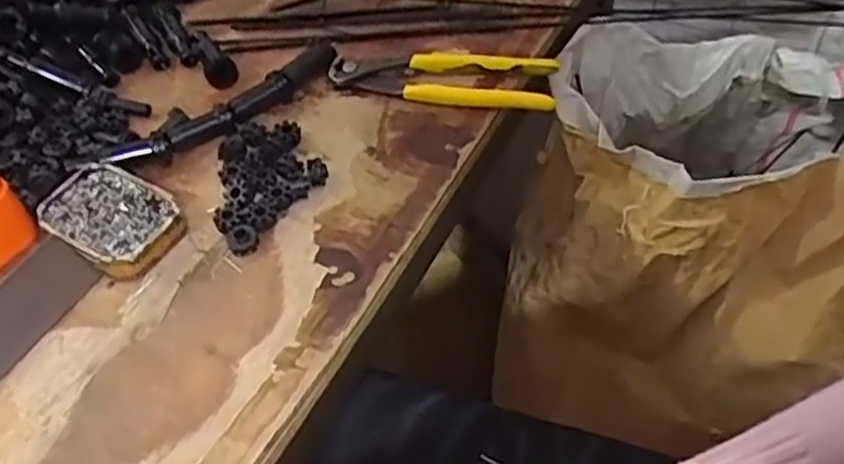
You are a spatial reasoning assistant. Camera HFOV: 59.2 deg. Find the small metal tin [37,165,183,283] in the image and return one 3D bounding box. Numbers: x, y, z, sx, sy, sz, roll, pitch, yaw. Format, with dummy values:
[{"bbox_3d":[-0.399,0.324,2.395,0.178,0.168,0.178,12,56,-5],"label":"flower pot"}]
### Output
[{"bbox_3d":[-0.197,-0.006,0.475,0.088,0.027,0.060,23,55,22],"label":"small metal tin"}]

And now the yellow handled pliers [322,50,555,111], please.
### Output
[{"bbox_3d":[0.014,-0.116,0.541,0.163,0.017,0.048,11,52,14],"label":"yellow handled pliers"}]

